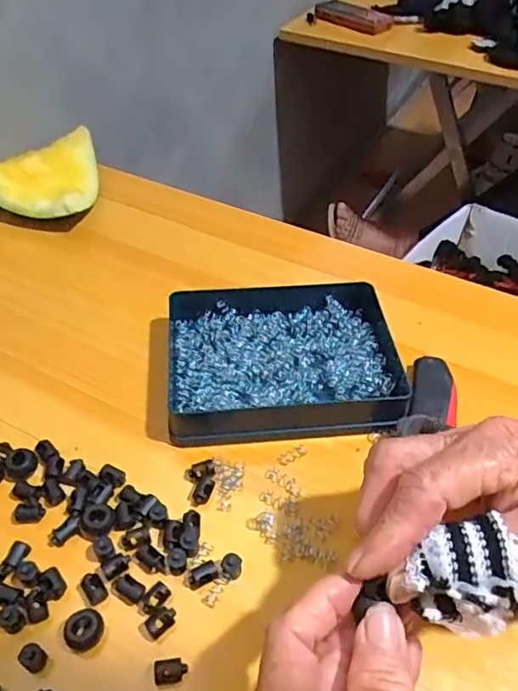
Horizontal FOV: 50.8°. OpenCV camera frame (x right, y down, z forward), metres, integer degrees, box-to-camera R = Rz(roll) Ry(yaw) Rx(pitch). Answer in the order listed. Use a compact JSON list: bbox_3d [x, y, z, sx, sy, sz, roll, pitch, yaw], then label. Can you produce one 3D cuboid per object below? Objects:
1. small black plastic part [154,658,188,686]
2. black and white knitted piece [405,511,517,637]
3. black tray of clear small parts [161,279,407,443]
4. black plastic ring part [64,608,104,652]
[{"bbox_3d":[-0.040,0.148,0.247,0.014,0.006,0.010,-8,48,-9],"label":"small black plastic part"},{"bbox_3d":[0.079,0.091,0.214,0.042,0.026,0.037,-10,48,-11],"label":"black and white knitted piece"},{"bbox_3d":[0.016,0.008,0.364,0.150,0.028,0.111,-3,48,-5],"label":"black tray of clear small parts"},{"bbox_3d":[-0.082,0.134,0.256,0.017,0.011,0.017,1,47,-1],"label":"black plastic ring part"}]

